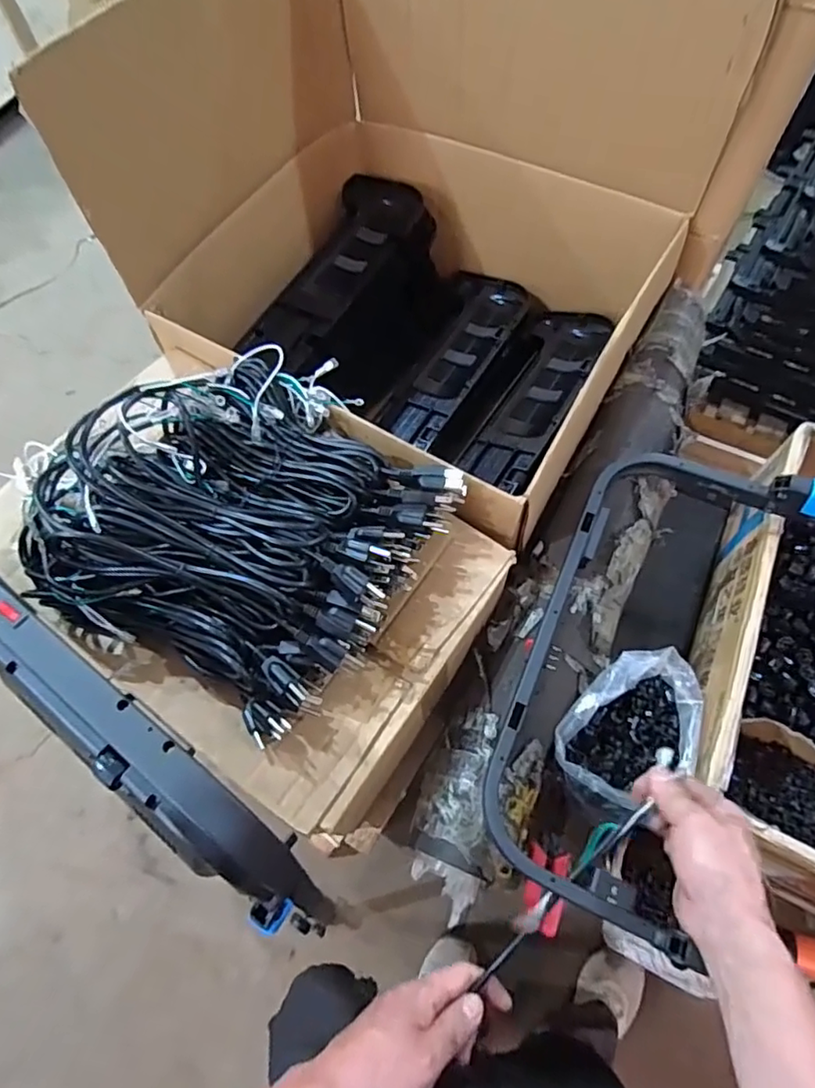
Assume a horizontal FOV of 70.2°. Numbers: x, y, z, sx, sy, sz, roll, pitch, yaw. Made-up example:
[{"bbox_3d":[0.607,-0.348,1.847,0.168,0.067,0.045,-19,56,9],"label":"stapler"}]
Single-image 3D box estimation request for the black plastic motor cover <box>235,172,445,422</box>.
[{"bbox_3d":[-0.075,-0.396,0.968,0.217,0.157,0.410,21,67,13],"label":"black plastic motor cover"}]

